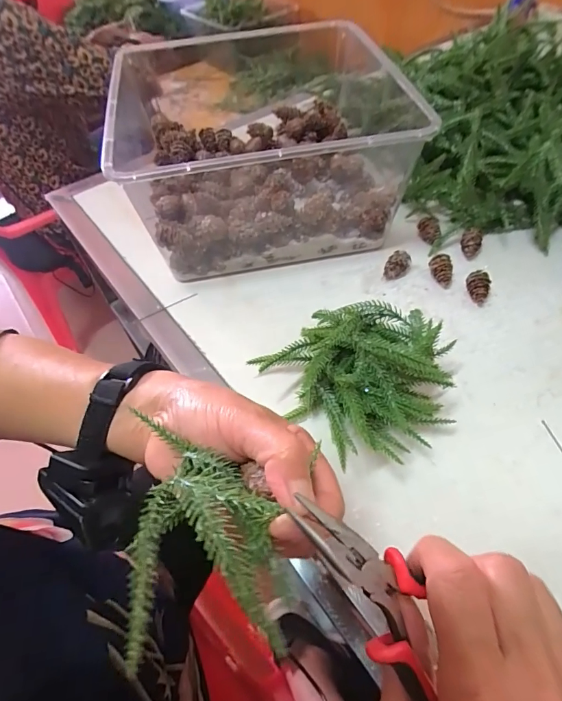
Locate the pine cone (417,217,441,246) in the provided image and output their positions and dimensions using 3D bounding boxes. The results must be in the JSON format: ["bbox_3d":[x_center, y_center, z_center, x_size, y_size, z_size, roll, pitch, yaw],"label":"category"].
[{"bbox_3d":[0.173,-0.140,0.472,0.019,0.019,0.032,-6,55,0],"label":"pine cone"}]

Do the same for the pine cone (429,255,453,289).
[{"bbox_3d":[0.173,-0.086,0.435,0.022,0.018,0.032,4,55,7],"label":"pine cone"}]

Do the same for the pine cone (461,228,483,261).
[{"bbox_3d":[0.217,-0.123,0.461,0.022,0.021,0.032,20,59,17],"label":"pine cone"}]

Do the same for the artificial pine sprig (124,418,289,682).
[{"bbox_3d":[-0.031,0.071,0.166,0.058,0.023,0.086,-3,54,1],"label":"artificial pine sprig"}]

